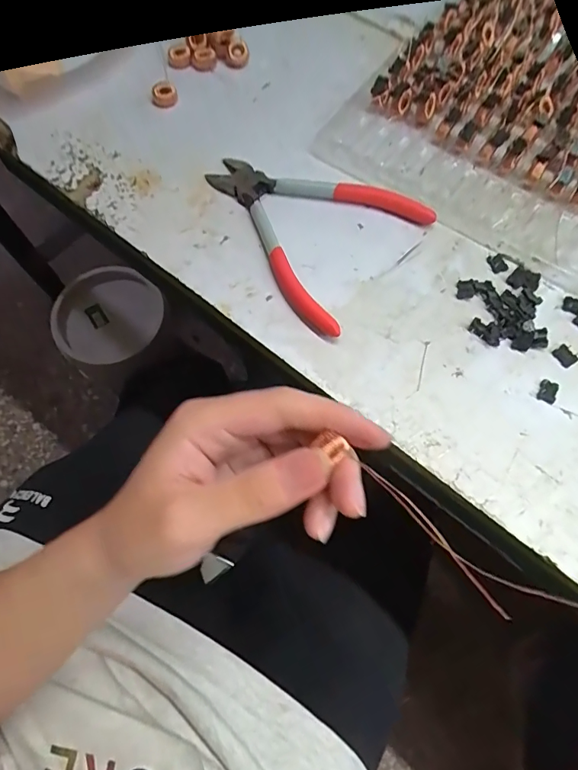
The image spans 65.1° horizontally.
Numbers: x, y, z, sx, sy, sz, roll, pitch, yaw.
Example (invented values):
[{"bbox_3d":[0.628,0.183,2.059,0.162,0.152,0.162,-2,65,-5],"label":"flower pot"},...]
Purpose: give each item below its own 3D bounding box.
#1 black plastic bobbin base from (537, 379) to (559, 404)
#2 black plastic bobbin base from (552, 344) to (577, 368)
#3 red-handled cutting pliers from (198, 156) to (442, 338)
[{"bbox_3d":[0.151,0.004,0.264,0.010,0.004,0.013,23,71,10],"label":"black plastic bobbin base"},{"bbox_3d":[0.168,-0.018,0.273,0.014,0.004,0.013,-32,73,-12],"label":"black plastic bobbin base"},{"bbox_3d":[0.007,-0.112,0.305,0.141,0.019,0.125,35,72,11],"label":"red-handled cutting pliers"}]

